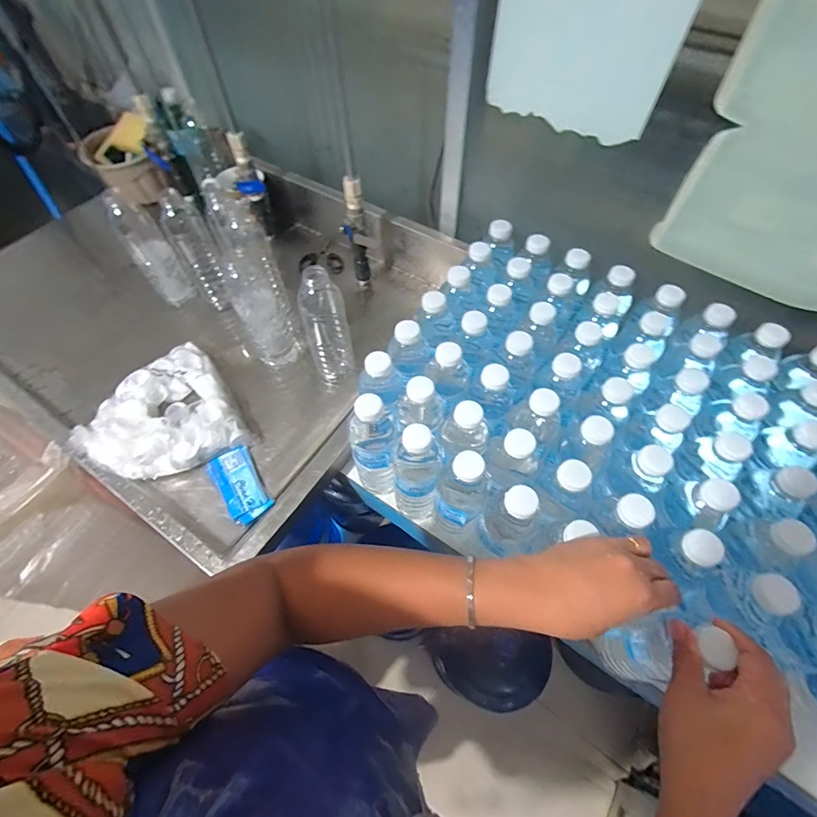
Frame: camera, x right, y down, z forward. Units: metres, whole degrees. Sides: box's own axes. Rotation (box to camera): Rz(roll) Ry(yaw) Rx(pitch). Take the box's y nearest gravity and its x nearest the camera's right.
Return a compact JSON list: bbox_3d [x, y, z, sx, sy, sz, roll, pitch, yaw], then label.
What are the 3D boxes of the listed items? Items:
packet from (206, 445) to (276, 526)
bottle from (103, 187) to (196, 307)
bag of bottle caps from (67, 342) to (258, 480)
[{"bbox_3d":[-0.234,0.106,0.575,0.057,0.018,0.107,-32,64,-18],"label":"packet"},{"bbox_3d":[-0.417,-0.251,0.676,0.058,0.191,0.049,-40,66,-22],"label":"bottle"},{"bbox_3d":[-0.370,0.022,0.613,0.211,0.056,0.206,-32,63,-18],"label":"bag of bottle caps"}]

